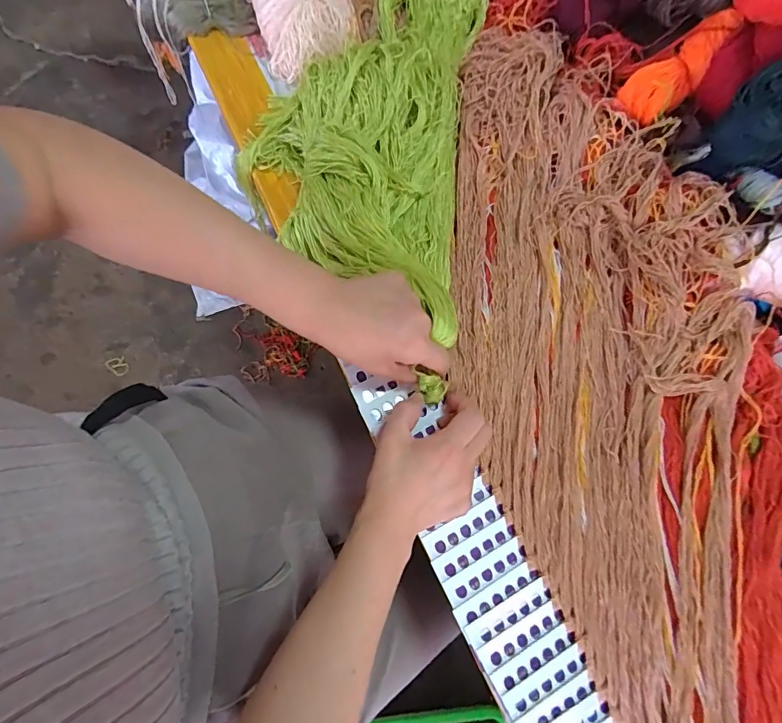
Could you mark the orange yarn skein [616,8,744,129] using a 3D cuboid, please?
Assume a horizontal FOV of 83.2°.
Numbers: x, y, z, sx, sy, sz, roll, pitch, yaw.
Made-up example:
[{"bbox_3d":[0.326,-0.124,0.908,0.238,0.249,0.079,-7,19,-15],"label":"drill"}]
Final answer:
[{"bbox_3d":[0.262,-0.267,0.405,0.099,0.034,0.044,-38,80,23],"label":"orange yarn skein"}]

